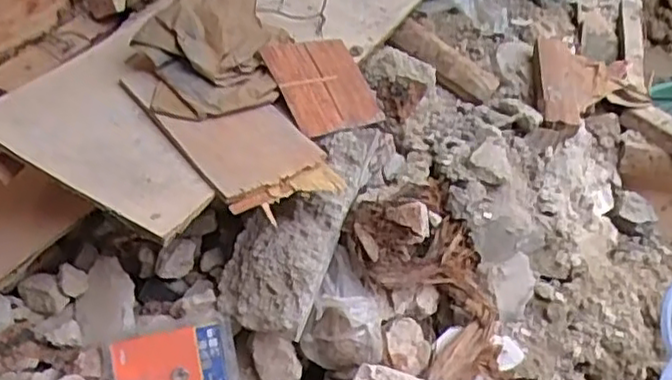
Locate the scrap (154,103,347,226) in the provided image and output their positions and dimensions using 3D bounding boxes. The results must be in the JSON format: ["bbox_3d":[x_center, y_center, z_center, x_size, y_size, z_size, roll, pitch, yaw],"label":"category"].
[{"bbox_3d":[-0.105,-0.052,0.885,0.150,0.023,0.192,-25,58,-31],"label":"scrap"}]

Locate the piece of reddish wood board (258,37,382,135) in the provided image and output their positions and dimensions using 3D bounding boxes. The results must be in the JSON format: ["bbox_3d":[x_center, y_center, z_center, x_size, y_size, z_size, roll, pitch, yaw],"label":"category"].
[{"bbox_3d":[-0.015,-0.155,1.004,0.157,0.013,0.149,-22,82,-43],"label":"piece of reddish wood board"}]

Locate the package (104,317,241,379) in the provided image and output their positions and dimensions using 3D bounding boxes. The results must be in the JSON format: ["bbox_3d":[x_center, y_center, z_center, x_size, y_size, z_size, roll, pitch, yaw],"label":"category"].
[{"bbox_3d":[-0.215,0.249,0.909,0.168,0.024,0.139,-10,84,-9],"label":"package"}]

